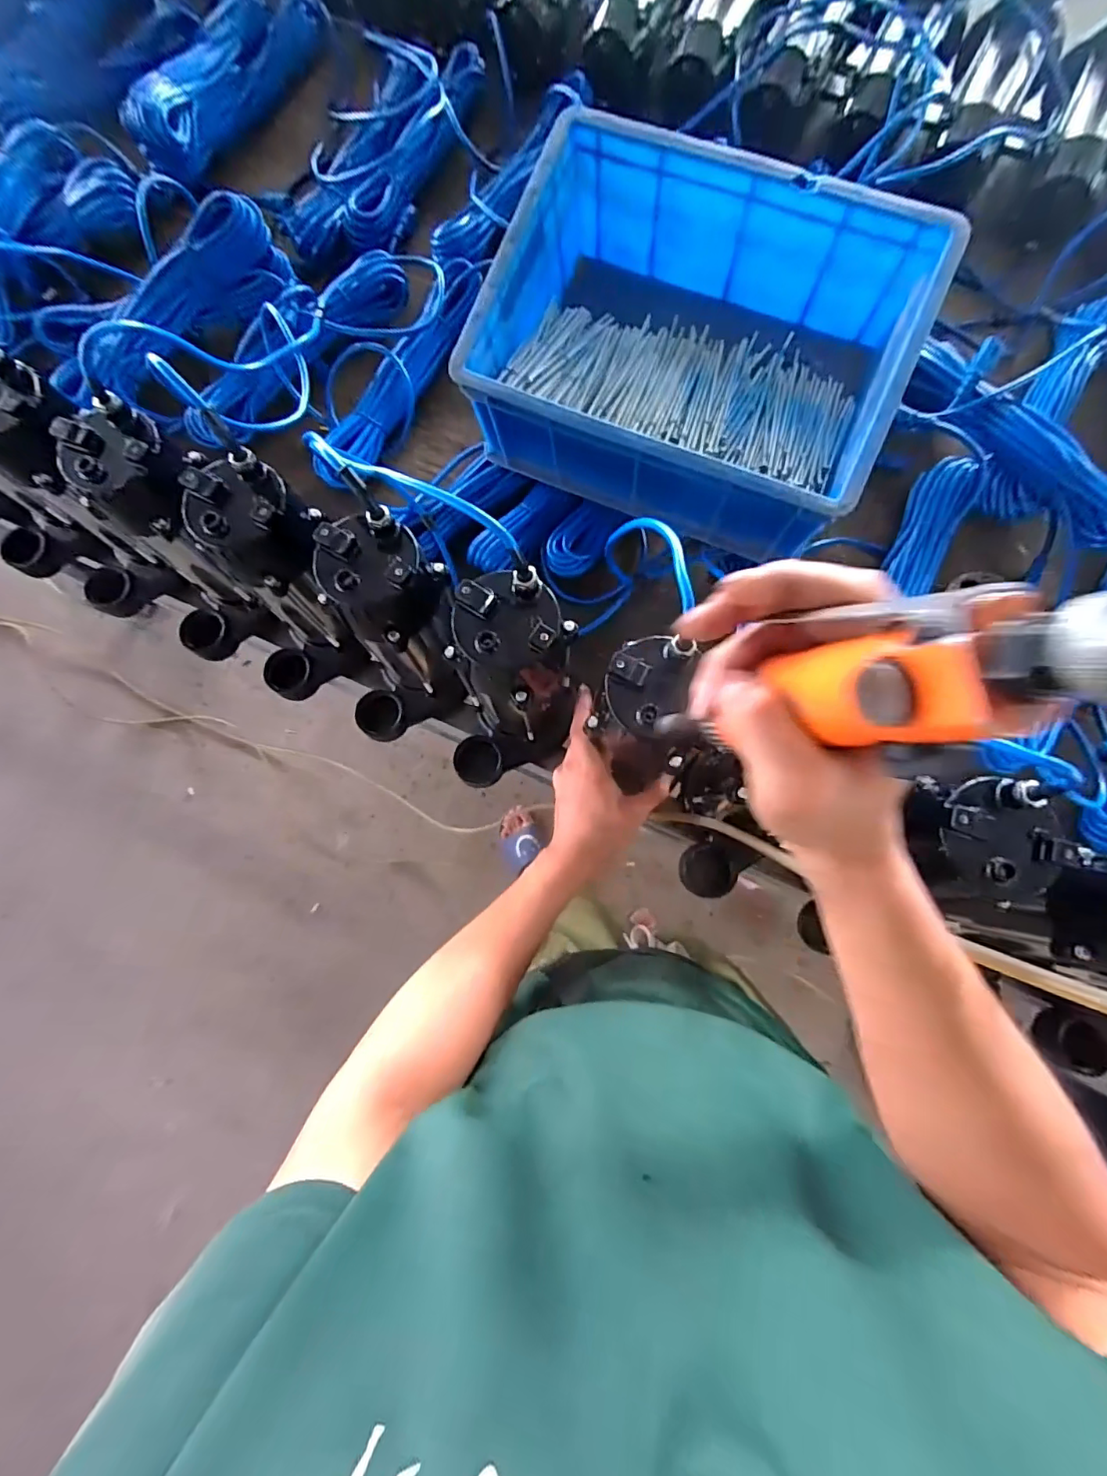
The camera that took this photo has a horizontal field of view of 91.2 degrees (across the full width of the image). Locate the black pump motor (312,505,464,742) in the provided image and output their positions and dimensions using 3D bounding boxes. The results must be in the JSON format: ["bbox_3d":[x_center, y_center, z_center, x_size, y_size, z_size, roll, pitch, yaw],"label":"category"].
[{"bbox_3d":[-0.157,-0.084,0.524,0.100,0.220,0.154,21,80,5],"label":"black pump motor"}]

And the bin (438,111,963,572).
[{"bbox_3d":[0.140,-0.395,0.578,0.404,0.175,0.296,23,81,6],"label":"bin"}]

